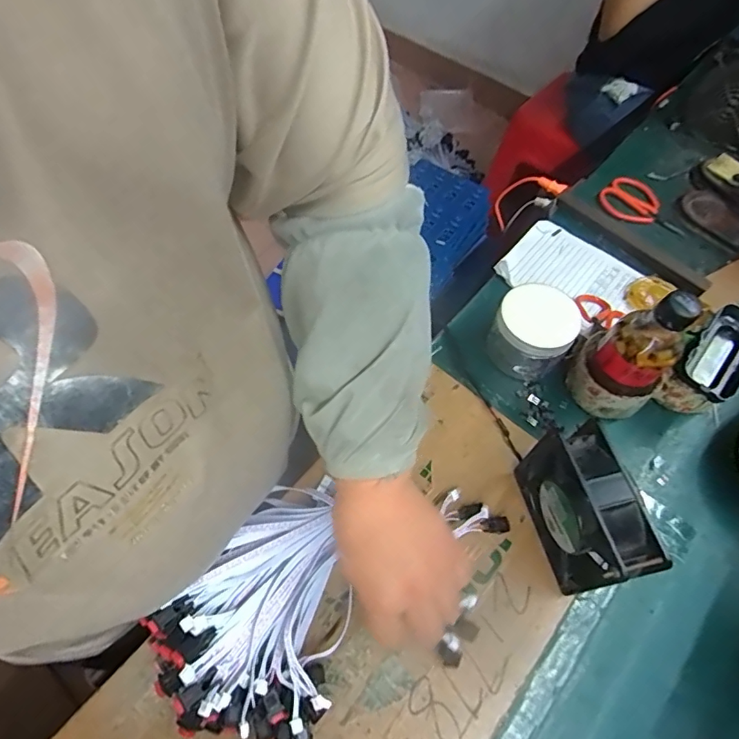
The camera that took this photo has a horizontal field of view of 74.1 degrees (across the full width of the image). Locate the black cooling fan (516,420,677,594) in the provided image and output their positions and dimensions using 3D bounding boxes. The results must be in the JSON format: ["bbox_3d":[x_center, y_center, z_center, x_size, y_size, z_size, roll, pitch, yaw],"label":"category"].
[{"bbox_3d":[0.177,0.120,0.417,0.039,0.121,0.118,-11,63,-9],"label":"black cooling fan"}]

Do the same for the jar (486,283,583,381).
[{"bbox_3d":[0.176,-0.041,0.532,0.078,0.064,0.077,1,62,-2],"label":"jar"}]

